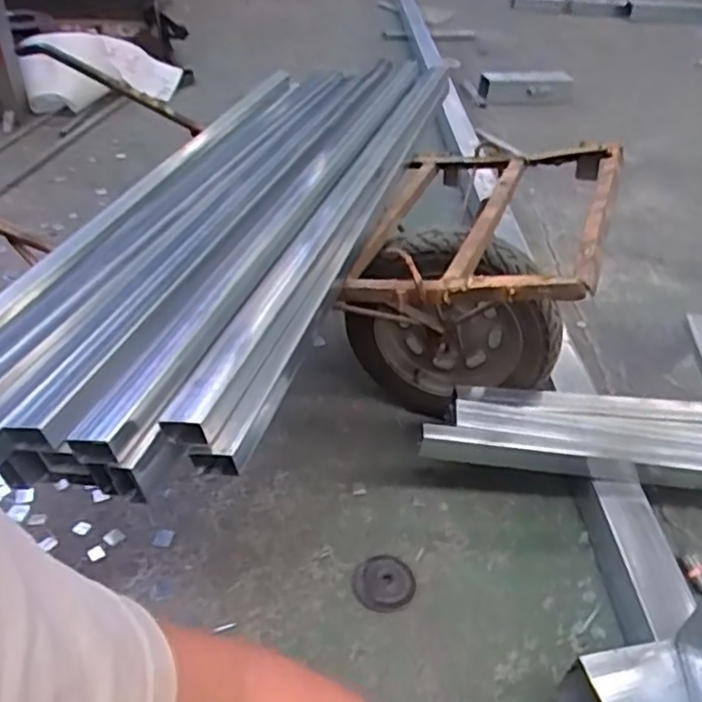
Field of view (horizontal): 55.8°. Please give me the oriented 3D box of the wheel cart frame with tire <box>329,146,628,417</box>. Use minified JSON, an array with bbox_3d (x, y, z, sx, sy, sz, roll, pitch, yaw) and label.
[{"bbox_3d":[0.199,-0.077,1.151,0.383,0.466,0.502,11,40,12],"label":"wheel cart frame with tire"}]

